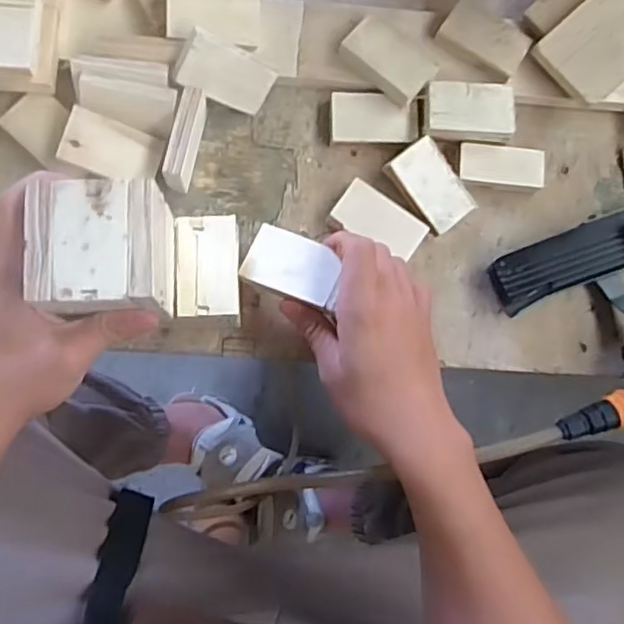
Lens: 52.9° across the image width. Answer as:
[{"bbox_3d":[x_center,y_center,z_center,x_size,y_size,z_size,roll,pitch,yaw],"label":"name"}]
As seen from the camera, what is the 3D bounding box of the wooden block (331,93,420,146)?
[{"bbox_3d":[0.051,-0.156,0.515,0.071,0.019,0.041,1,82,-6],"label":"wooden block"}]

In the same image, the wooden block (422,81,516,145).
[{"bbox_3d":[0.126,-0.162,0.508,0.073,0.018,0.046,1,82,-6],"label":"wooden block"}]

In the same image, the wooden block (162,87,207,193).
[{"bbox_3d":[-0.099,-0.132,0.489,0.017,0.045,0.073,14,81,-4],"label":"wooden block"}]

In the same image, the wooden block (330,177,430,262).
[{"bbox_3d":[0.054,-0.071,0.504,0.071,0.022,0.038,33,80,0],"label":"wooden block"}]

